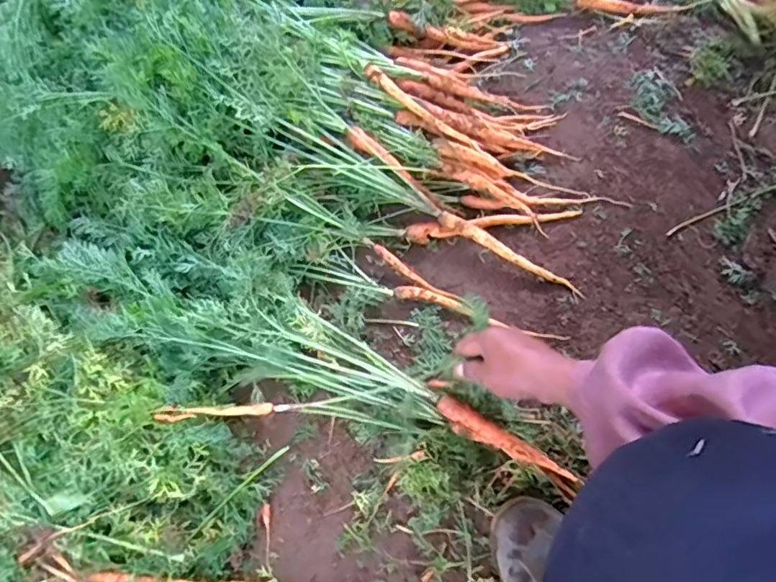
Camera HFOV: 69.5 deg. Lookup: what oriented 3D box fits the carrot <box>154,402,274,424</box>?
[{"bbox_3d":[-0.193,0.136,0.628,0.128,0.012,0.016,-5,68,0],"label":"carrot"}]

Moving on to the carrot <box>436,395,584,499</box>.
[{"bbox_3d":[0.128,0.165,0.600,0.167,0.020,0.027,30,72,10],"label":"carrot"}]

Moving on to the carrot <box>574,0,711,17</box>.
[{"bbox_3d":[0.398,-0.453,0.884,0.204,0.029,0.033,7,69,4],"label":"carrot"}]

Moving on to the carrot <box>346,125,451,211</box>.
[{"bbox_3d":[0.016,-0.161,0.747,0.168,0.022,0.023,38,72,-10],"label":"carrot"}]

